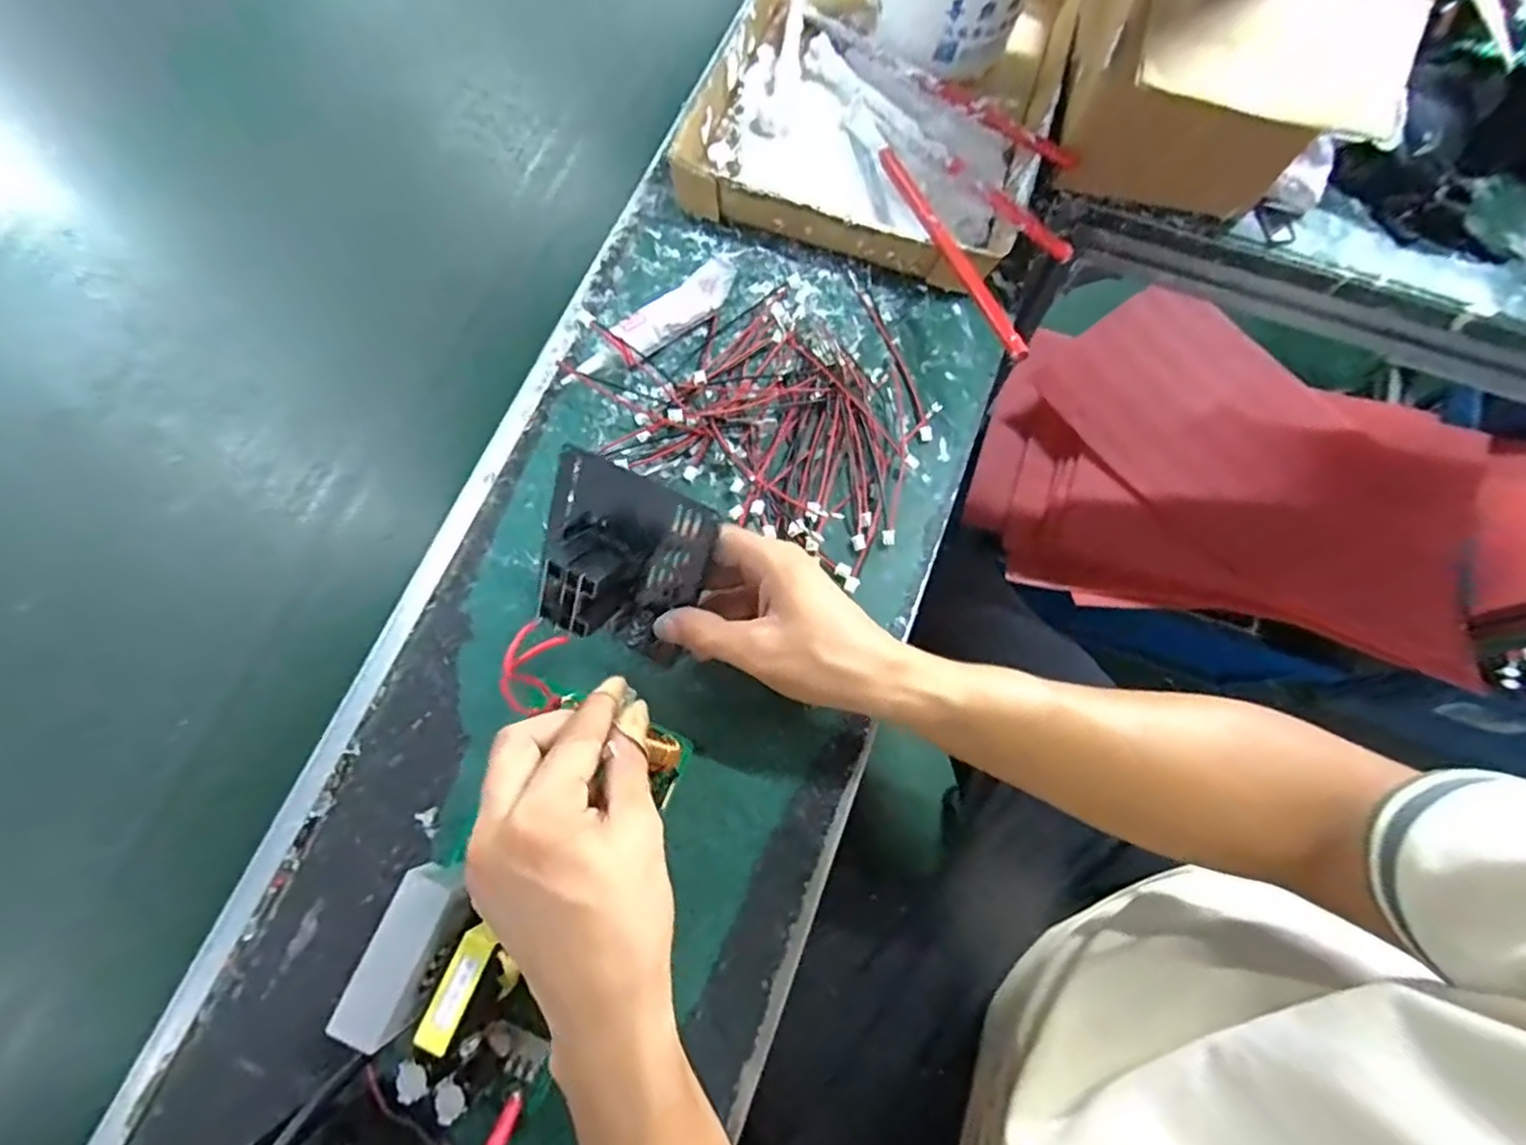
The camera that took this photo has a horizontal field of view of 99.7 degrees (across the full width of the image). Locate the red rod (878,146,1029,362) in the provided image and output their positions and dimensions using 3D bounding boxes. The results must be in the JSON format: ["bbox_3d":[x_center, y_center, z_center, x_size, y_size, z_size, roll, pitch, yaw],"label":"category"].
[{"bbox_3d":[0.115,-0.209,0.407,0.010,0.012,0.208,-16,62,-4],"label":"red rod"}]

